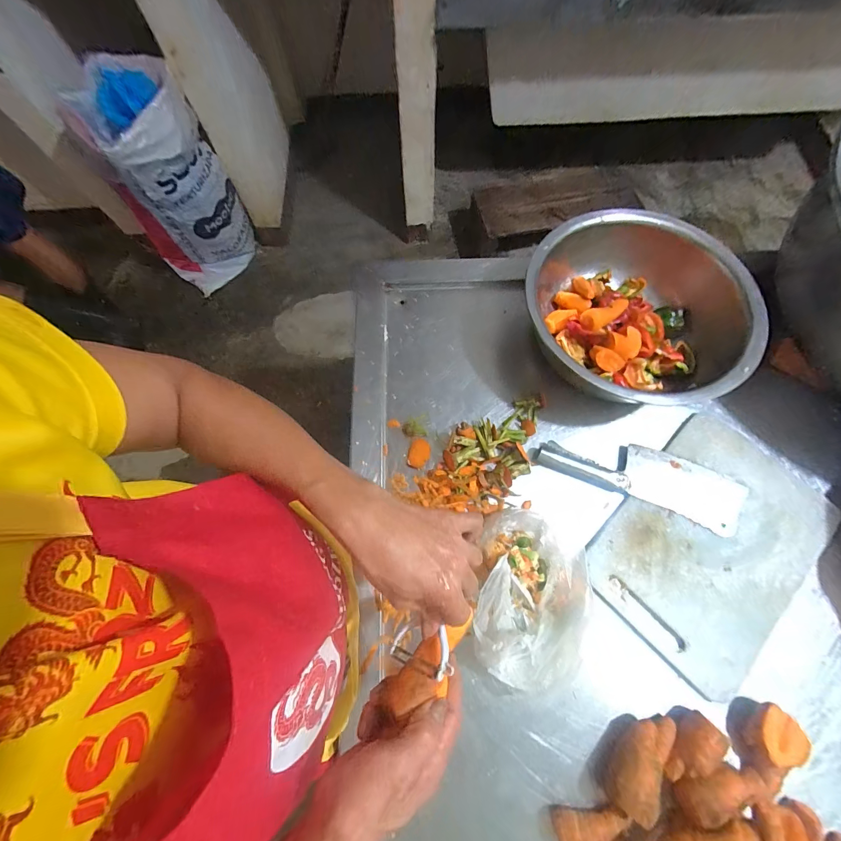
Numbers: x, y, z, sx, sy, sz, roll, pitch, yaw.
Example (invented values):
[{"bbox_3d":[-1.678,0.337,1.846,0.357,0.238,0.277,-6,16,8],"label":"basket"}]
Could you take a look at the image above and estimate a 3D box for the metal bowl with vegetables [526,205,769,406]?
[{"bbox_3d":[0.326,-0.170,0.581,0.314,0.120,0.329,0,69,0],"label":"metal bowl with vegetables"}]

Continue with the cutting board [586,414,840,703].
[{"bbox_3d":[0.418,0.171,0.512,0.231,0.010,0.339,43,75,14],"label":"cutting board"}]

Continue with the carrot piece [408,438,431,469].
[{"bbox_3d":[-0.002,0.050,0.551,0.032,0.006,0.046,15,70,6],"label":"carrot piece"}]

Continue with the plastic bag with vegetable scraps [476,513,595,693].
[{"bbox_3d":[0.149,0.233,0.472,0.146,0.045,0.213,7,70,3],"label":"plastic bag with vegetable scraps"}]

